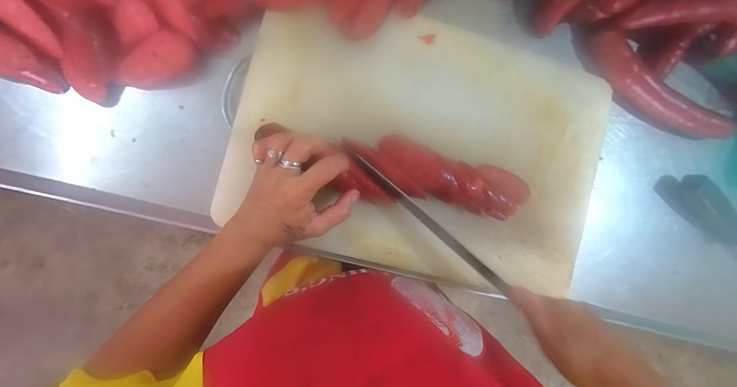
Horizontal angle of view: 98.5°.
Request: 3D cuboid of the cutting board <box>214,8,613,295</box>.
[{"bbox_3d":[0.072,-0.058,0.373,0.430,0.018,0.295,15,90,-8],"label":"cutting board"}]

